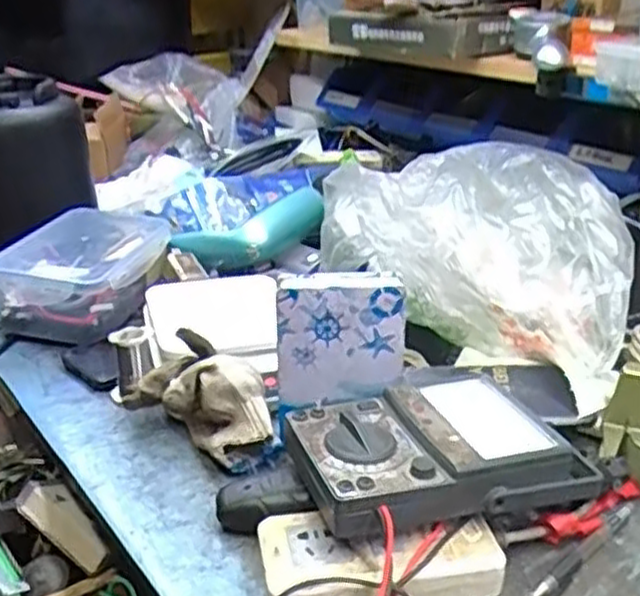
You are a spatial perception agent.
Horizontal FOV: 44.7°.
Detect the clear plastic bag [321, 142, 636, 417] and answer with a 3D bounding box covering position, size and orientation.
[{"bbox_3d":[0.144,-0.050,0.732,0.198,0.138,0.336,-8,25,-17],"label":"clear plastic bag"}]

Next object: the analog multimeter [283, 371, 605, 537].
[{"bbox_3d":[0.079,0.103,0.539,0.191,0.043,0.125,-9,26,-19],"label":"analog multimeter"}]

